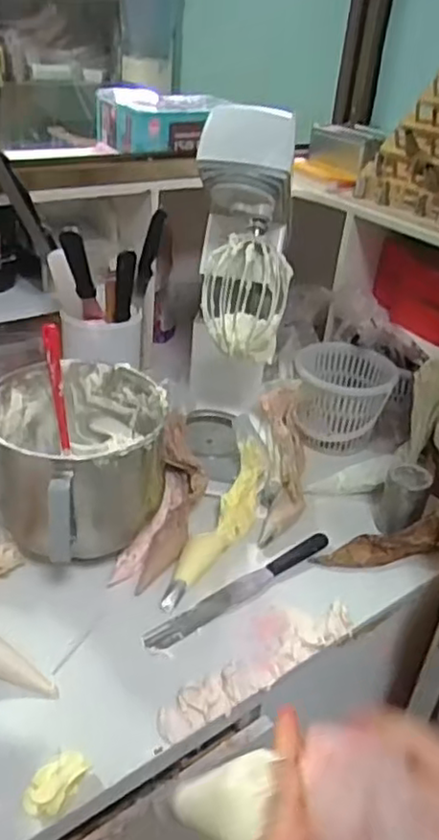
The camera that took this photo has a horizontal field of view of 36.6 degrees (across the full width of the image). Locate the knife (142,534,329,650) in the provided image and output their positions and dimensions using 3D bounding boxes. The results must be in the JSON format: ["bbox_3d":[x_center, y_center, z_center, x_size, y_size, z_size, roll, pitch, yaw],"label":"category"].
[{"bbox_3d":[0.031,0.220,0.881,0.301,0.020,0.037,-22,41,-37],"label":"knife"}]

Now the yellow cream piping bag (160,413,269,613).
[{"bbox_3d":[0.009,0.125,0.951,0.068,0.092,0.360,16,47,17],"label":"yellow cream piping bag"}]

